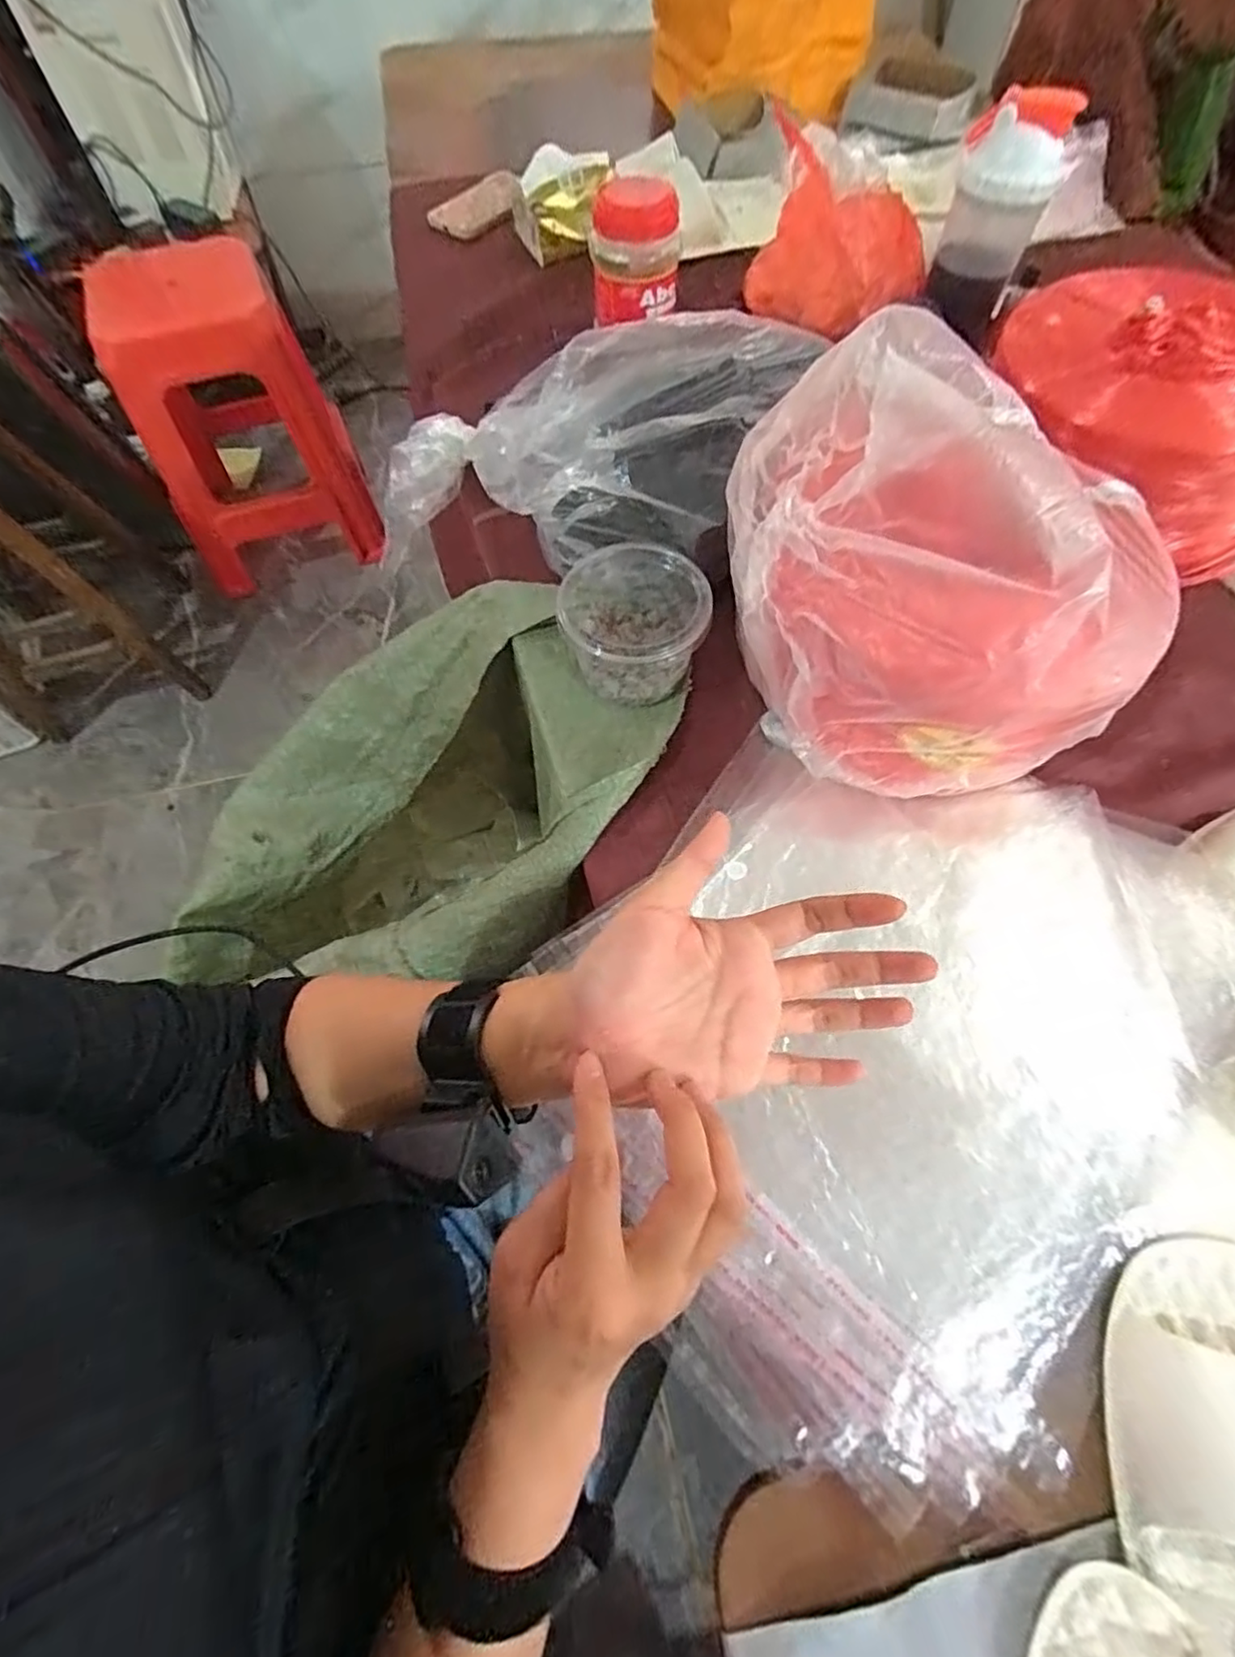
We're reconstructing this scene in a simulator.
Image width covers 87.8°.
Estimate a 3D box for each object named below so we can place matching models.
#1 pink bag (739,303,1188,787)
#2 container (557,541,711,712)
[{"bbox_3d":[0.218,-0.161,0.426,0.287,0.207,0.210,7,66,6],"label":"pink bag"},{"bbox_3d":[0.013,-0.161,0.522,0.109,0.086,0.105,-1,65,2],"label":"container"}]

